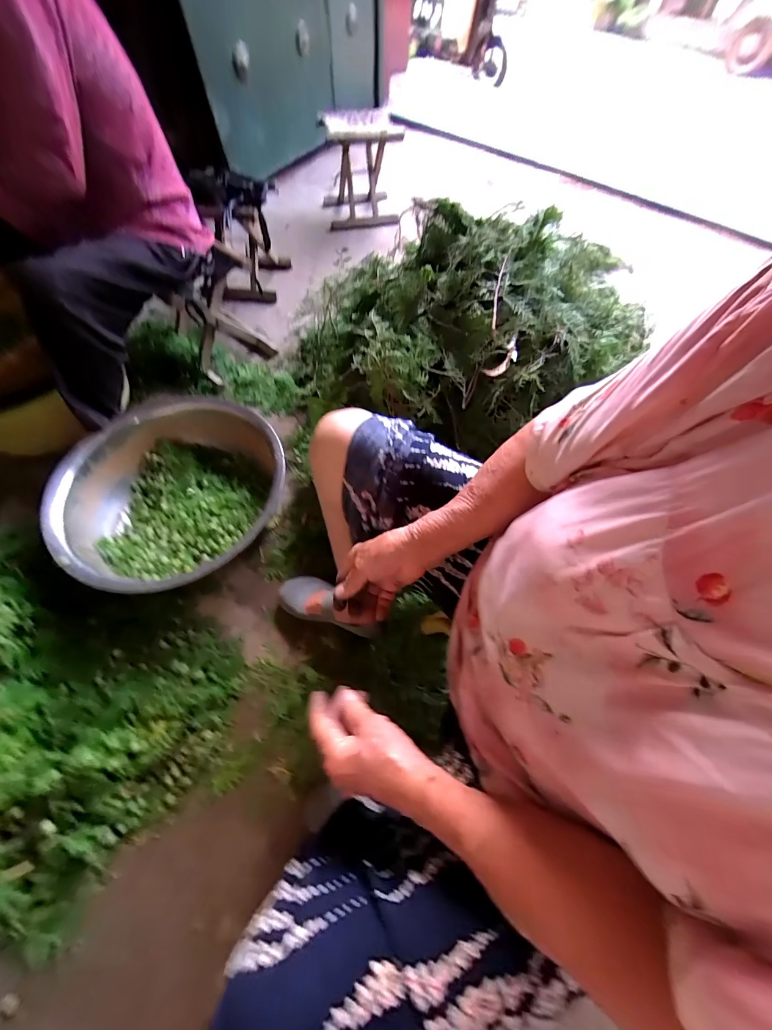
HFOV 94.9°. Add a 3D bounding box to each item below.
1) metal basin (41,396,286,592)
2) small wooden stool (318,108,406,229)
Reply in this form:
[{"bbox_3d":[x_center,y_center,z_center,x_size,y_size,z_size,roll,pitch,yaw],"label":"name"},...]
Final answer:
[{"bbox_3d":[-0.433,-0.044,0.760,0.411,0.134,0.427,1,63,-2],"label":"metal basin"},{"bbox_3d":[-0.092,-1.352,1.384,0.303,0.334,0.237,-3,62,-3],"label":"small wooden stool"}]

